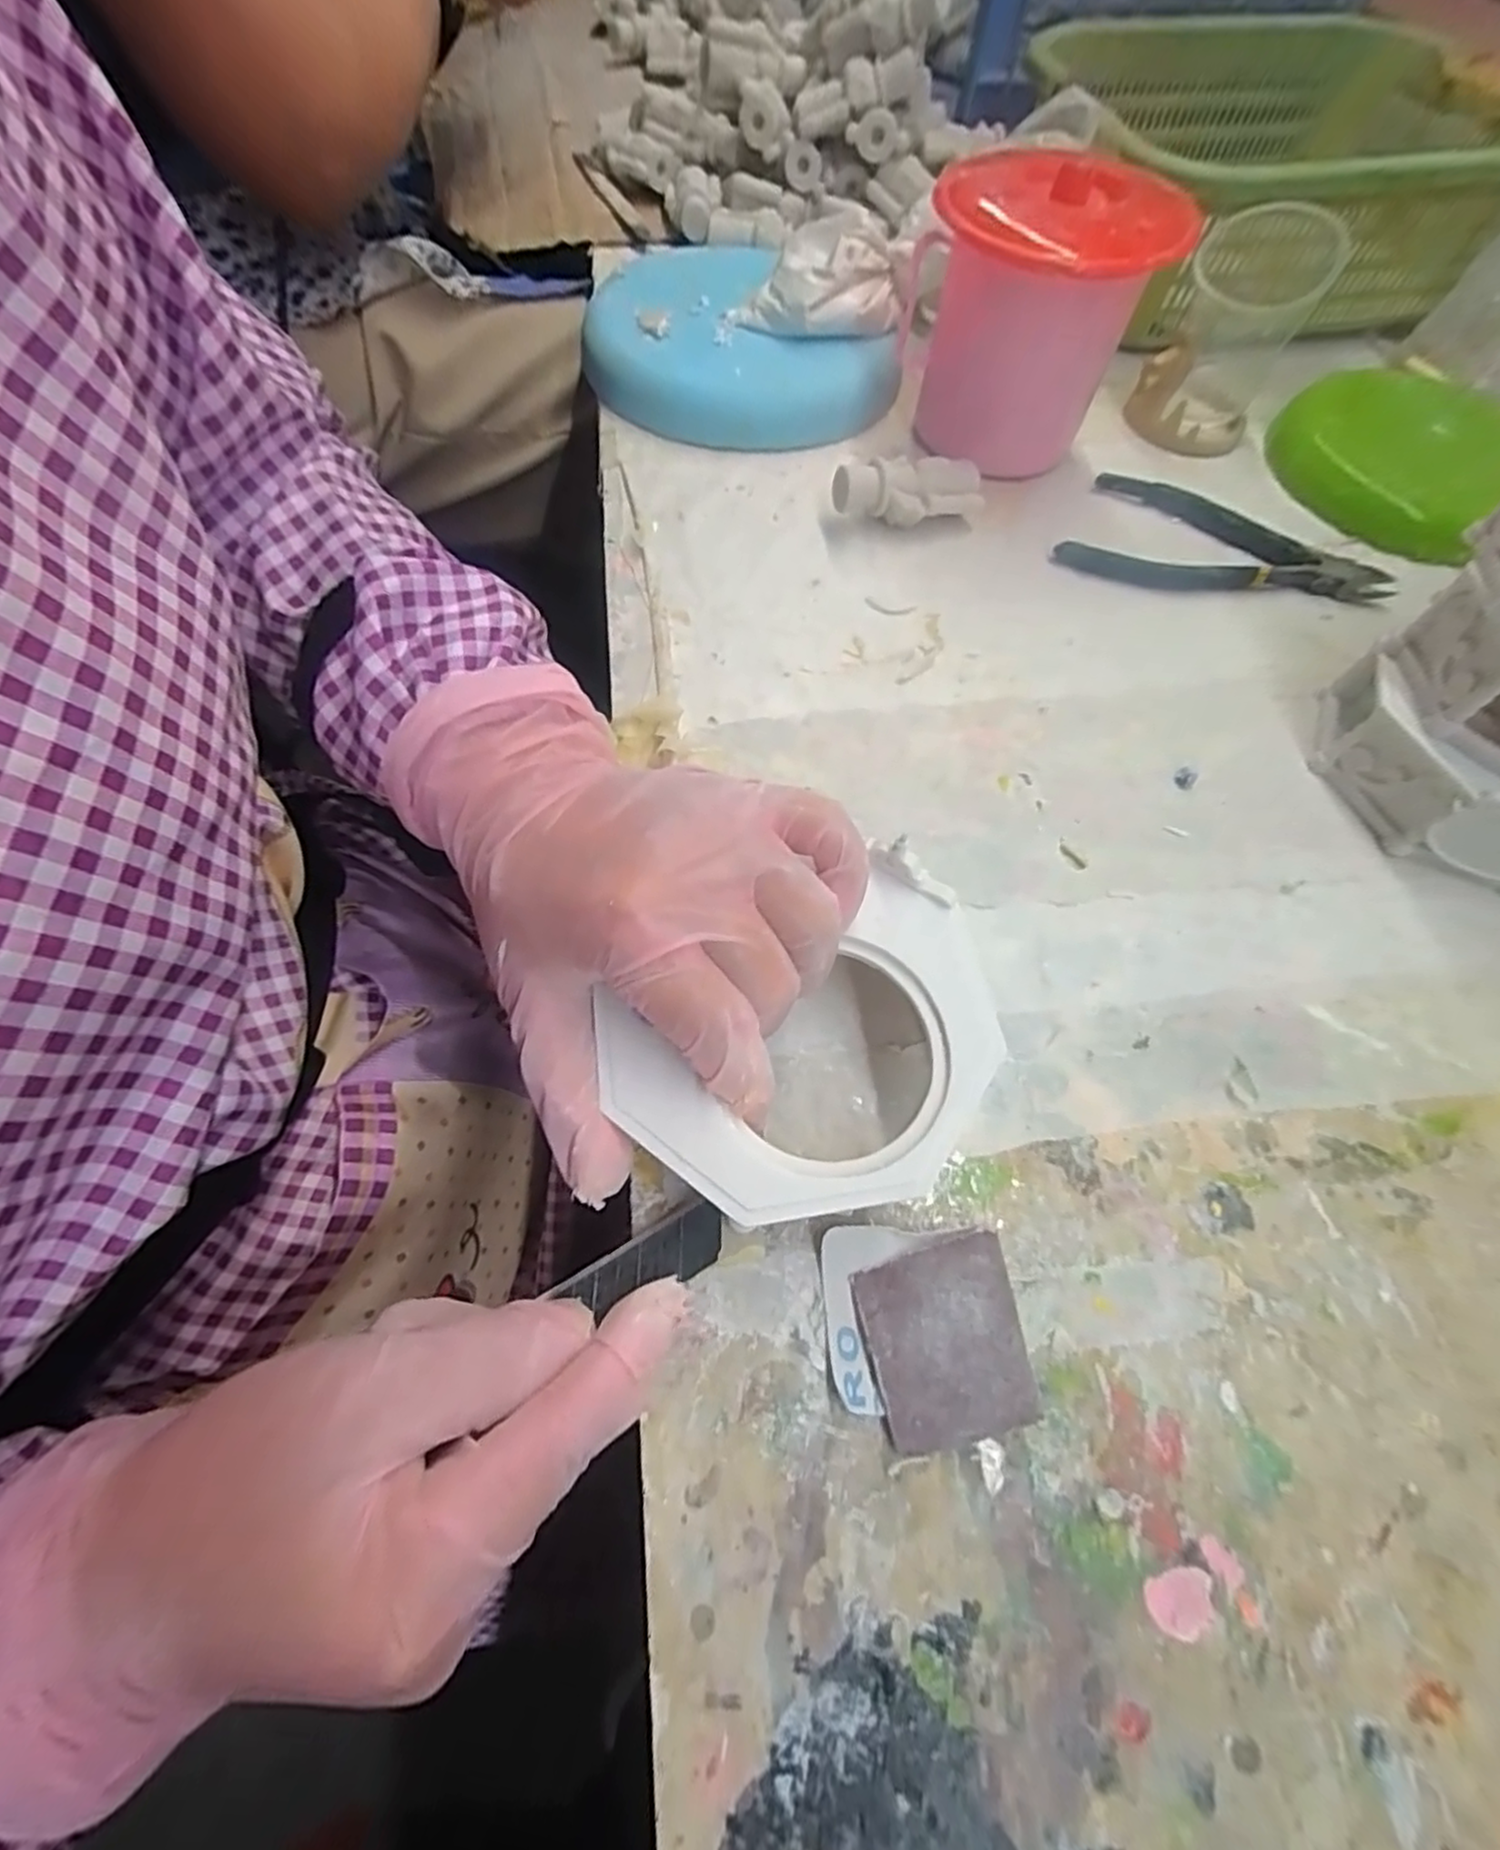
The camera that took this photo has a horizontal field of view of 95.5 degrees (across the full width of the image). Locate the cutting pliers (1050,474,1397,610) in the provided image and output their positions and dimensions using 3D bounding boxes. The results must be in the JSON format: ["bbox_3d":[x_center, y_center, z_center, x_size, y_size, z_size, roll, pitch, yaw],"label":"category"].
[{"bbox_3d":[0.243,-0.192,0.350,0.159,0.010,0.078,20,66,6],"label":"cutting pliers"}]

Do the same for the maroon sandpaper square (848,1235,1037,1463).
[{"bbox_3d":[0.054,0.115,0.190,0.043,0.004,0.045,-15,62,0],"label":"maroon sandpaper square"}]

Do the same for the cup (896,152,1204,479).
[{"bbox_3d":[0.134,-0.294,0.339,0.114,0.106,0.117,13,65,3],"label":"cup"}]

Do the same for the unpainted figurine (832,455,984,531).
[{"bbox_3d":[0.079,-0.213,0.340,0.075,0.028,0.019,-11,66,-8],"label":"unpainted figurine"}]

